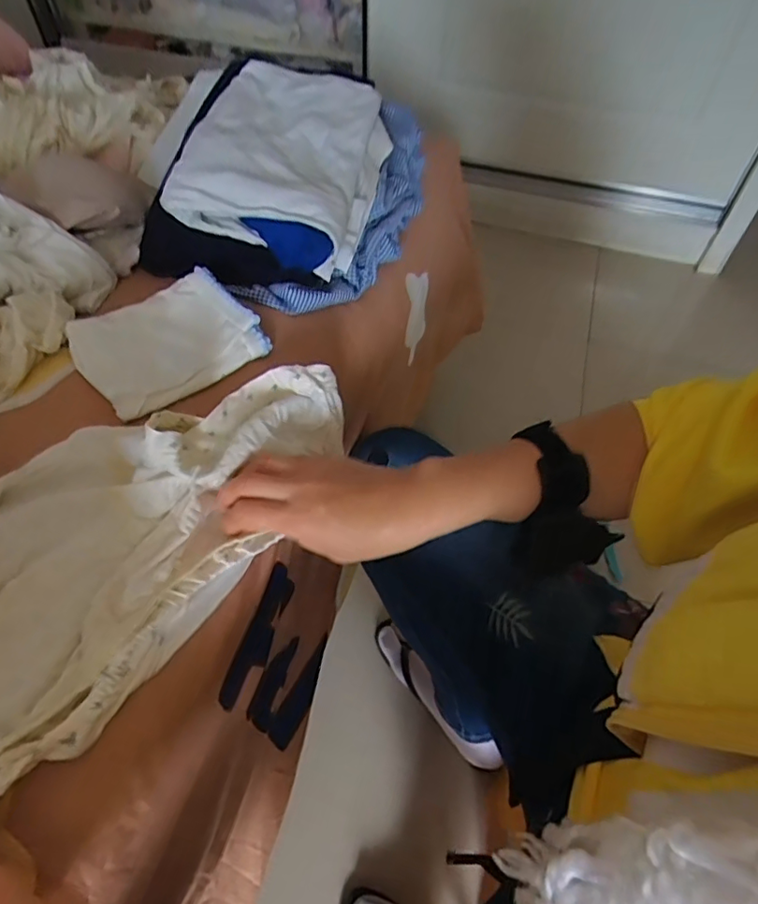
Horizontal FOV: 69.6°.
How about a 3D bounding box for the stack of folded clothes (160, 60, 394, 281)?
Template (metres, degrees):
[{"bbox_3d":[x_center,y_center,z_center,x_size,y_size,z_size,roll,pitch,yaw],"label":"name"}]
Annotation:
[{"bbox_3d":[-0.091,-0.298,0.550,0.186,0.062,0.230,17,64,3],"label":"stack of folded clothes"}]

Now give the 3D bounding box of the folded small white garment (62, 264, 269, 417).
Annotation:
[{"bbox_3d":[-0.183,-0.098,0.468,0.136,0.024,0.121,-37,63,-25],"label":"folded small white garment"}]

